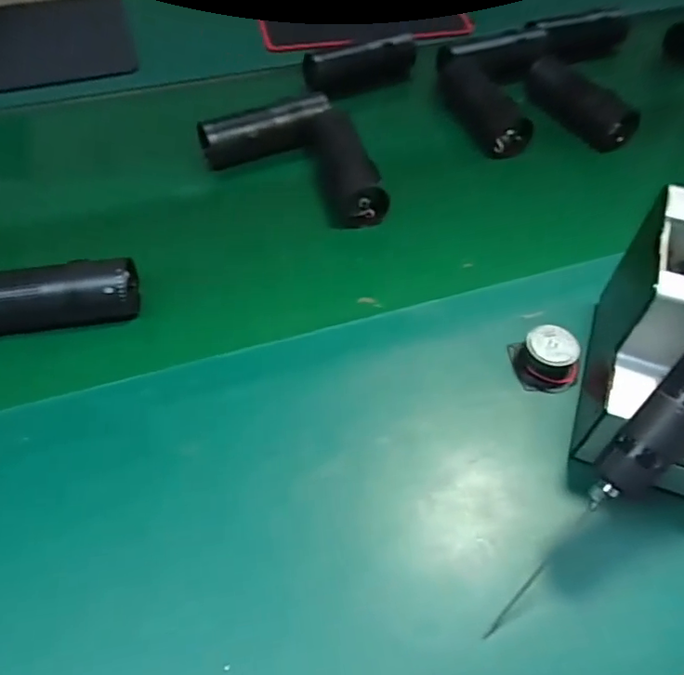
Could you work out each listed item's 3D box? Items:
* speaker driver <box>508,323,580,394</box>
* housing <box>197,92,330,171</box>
[{"bbox_3d":[0.181,0.015,0.482,0.051,0.039,0.056,-9,53,-9],"label":"speaker driver"},{"bbox_3d":[-0.094,-0.255,0.687,0.161,0.056,0.048,-13,53,-11],"label":"housing"}]

